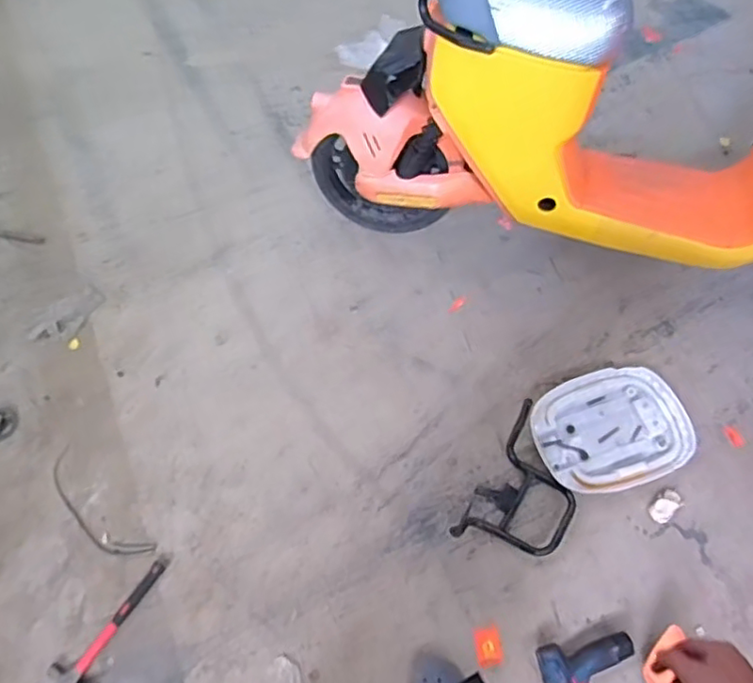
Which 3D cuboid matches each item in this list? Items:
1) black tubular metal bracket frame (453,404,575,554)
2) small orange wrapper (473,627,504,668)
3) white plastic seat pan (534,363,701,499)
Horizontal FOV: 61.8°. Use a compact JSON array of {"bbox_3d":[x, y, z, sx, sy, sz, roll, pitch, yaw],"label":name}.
[{"bbox_3d":[0.325,0.331,1.342,0.209,0.130,0.314,29,65,14],"label":"black tubular metal bracket frame"},{"bbox_3d":[0.227,0.617,1.271,0.052,0.006,0.069,-8,63,-9],"label":"small orange wrapper"},{"bbox_3d":[0.548,0.203,1.470,0.375,0.038,0.269,-18,64,-10],"label":"white plastic seat pan"}]

